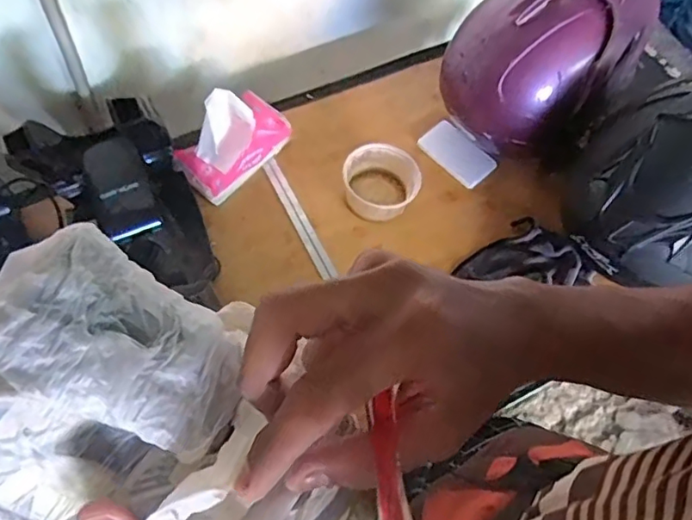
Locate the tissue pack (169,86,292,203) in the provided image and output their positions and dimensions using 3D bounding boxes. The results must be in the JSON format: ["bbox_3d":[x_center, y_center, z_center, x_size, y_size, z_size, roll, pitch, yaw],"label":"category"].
[{"bbox_3d":[-0.173,-0.190,0.856,0.096,0.122,0.169,37,67,14],"label":"tissue pack"}]

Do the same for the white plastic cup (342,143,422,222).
[{"bbox_3d":[0.053,-0.118,0.874,0.118,0.052,0.112,33,66,12],"label":"white plastic cup"}]

